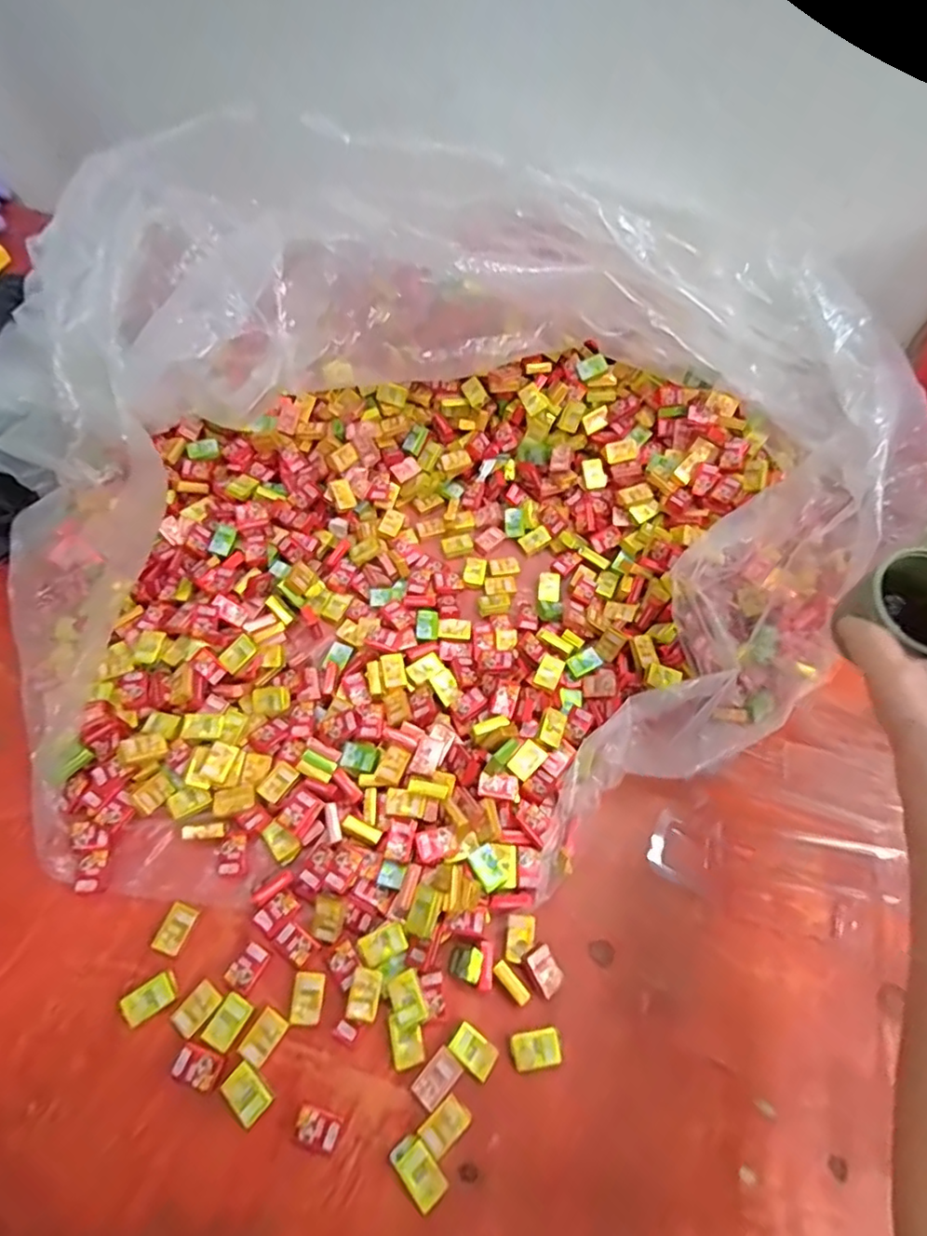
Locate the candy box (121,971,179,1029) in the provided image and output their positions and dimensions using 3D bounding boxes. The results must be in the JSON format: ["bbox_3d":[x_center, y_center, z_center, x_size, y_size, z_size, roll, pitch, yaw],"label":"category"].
[{"bbox_3d":[-0.179,0.218,0.343,0.028,0.008,0.016,-30,67,-17],"label":"candy box"}]

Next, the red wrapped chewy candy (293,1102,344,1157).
[{"bbox_3d":[-0.078,0.273,0.319,0.024,0.009,0.017,18,63,7],"label":"red wrapped chewy candy"}]

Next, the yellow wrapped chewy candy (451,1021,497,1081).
[{"bbox_3d":[0.006,0.246,0.340,0.026,0.004,0.018,37,66,16],"label":"yellow wrapped chewy candy"}]

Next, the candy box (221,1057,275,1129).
[{"bbox_3d":[-0.117,0.257,0.324,0.026,0.004,0.019,41,67,17],"label":"candy box"}]

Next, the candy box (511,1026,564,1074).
[{"bbox_3d":[0.041,0.245,0.340,0.028,0.007,0.018,-7,63,-7],"label":"candy box"}]

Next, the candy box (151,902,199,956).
[{"bbox_3d":[-0.173,0.187,0.360,0.017,0.007,0.026,20,63,8],"label":"candy box"}]

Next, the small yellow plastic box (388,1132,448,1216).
[{"bbox_3d":[-0.023,0.288,0.312,0.018,0.009,0.029,-38,70,-20],"label":"small yellow plastic box"}]

